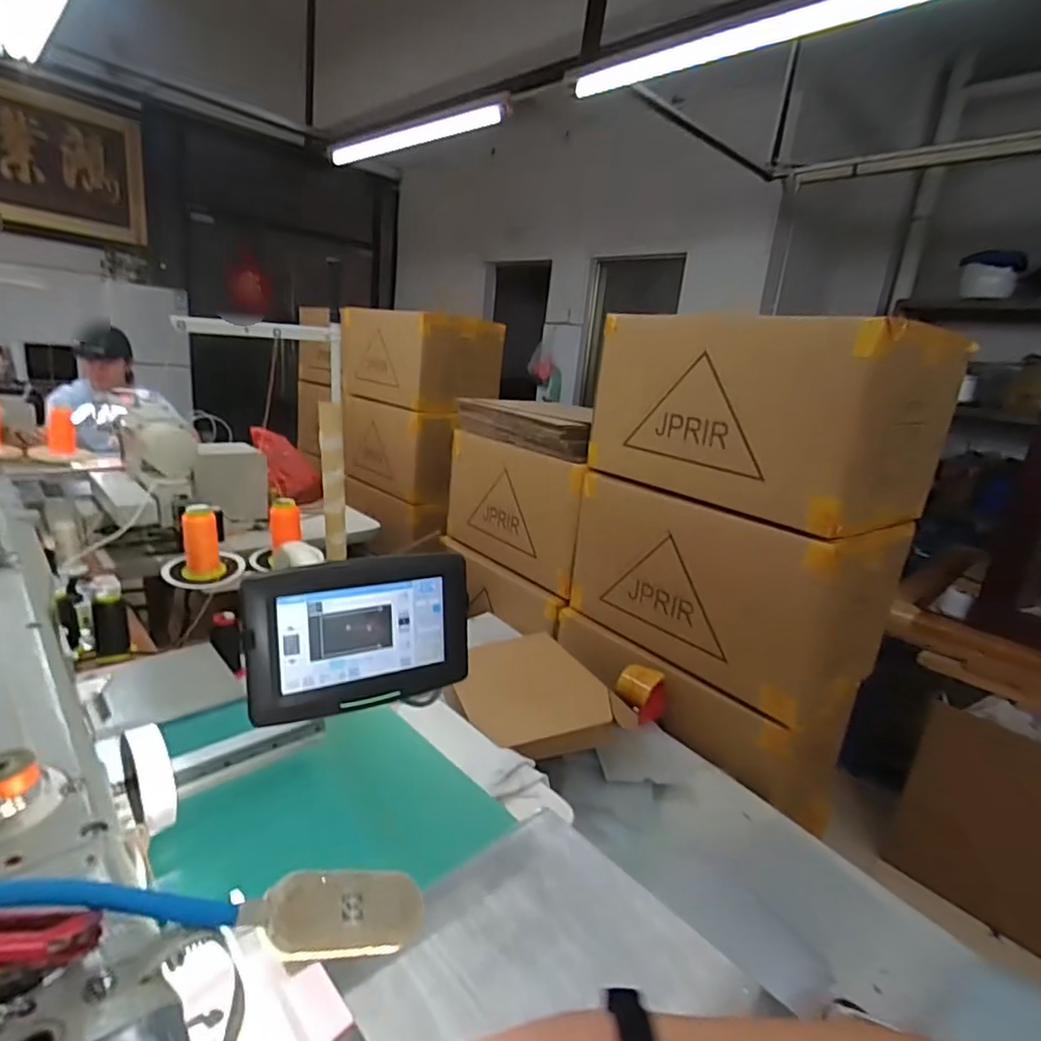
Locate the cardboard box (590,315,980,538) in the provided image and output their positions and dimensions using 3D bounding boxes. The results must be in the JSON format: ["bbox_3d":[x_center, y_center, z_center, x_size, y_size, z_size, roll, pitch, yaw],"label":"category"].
[{"bbox_3d":[0.492,-0.225,1.228,0.321,0.342,0.600,-6,20,-37],"label":"cardboard box"}]

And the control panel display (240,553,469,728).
[{"bbox_3d":[-0.146,0.106,0.545,0.204,0.134,0.032,-4,19,-31],"label":"control panel display"}]

